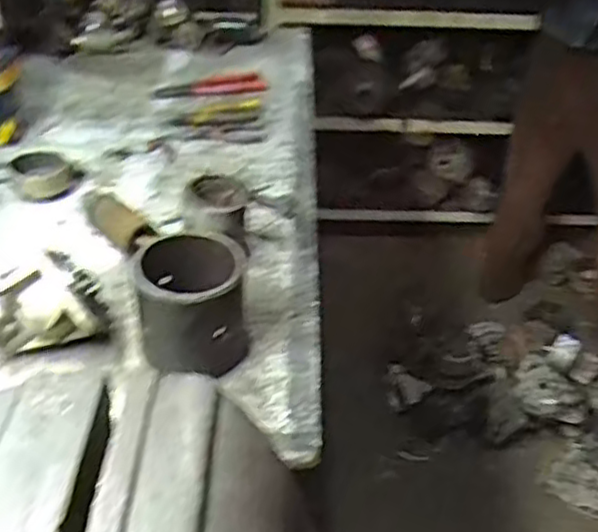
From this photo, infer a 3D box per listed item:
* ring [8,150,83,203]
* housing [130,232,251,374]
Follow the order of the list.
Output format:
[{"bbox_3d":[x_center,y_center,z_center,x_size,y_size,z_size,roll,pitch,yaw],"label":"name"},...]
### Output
[{"bbox_3d":[-0.345,-0.124,0.986,0.089,0.040,0.076,-8,38,-15],"label":"ring"},{"bbox_3d":[-0.109,0.039,0.745,0.101,0.127,0.091,-1,37,-5],"label":"housing"}]

